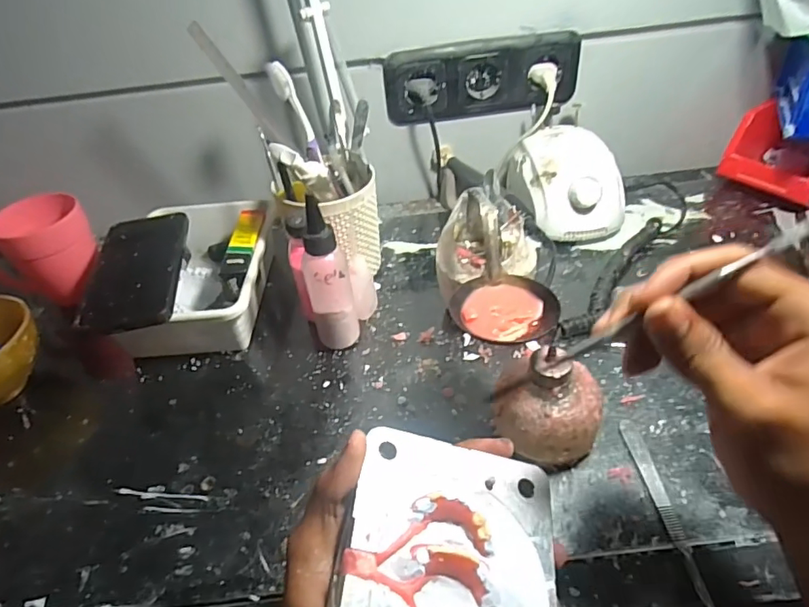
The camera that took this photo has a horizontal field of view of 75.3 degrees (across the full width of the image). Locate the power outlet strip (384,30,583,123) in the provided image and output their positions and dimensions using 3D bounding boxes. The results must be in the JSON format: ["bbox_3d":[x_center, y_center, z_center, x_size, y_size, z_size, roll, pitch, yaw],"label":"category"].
[{"bbox_3d":[0.089,-0.246,0.595,0.216,0.095,0.021,-9,42,-2],"label":"power outlet strip"}]

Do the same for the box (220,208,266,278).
[{"bbox_3d":[-0.157,-0.065,0.515,0.025,0.011,0.108,-4,42,3],"label":"box"}]

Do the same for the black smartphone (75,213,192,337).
[{"bbox_3d":[-0.249,-0.037,0.492,0.080,0.012,0.178,-13,42,-6],"label":"black smartphone"}]

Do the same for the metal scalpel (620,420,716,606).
[{"bbox_3d":[0.173,0.135,0.349,0.013,0.007,0.137,-7,42,0],"label":"metal scalpel"}]

